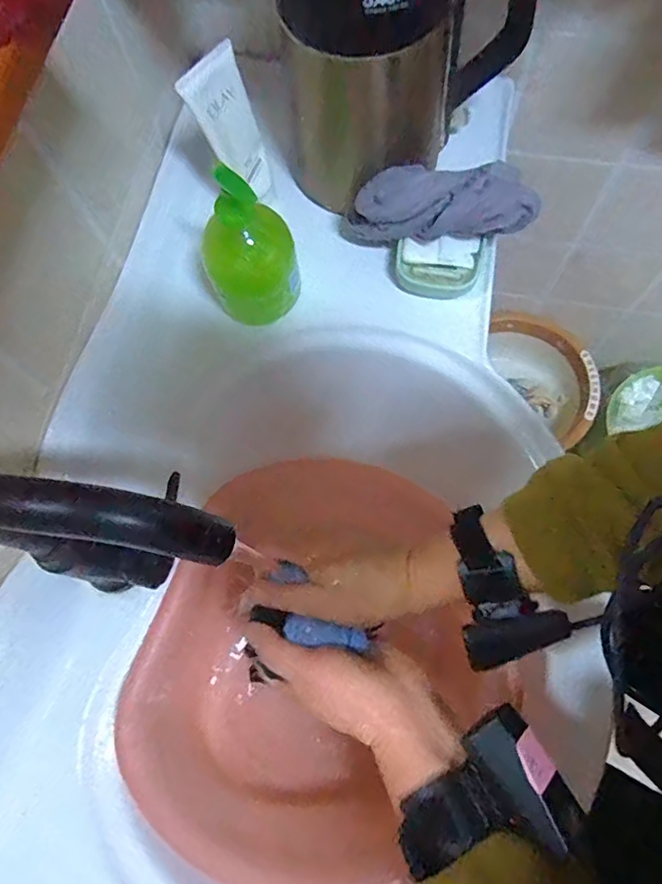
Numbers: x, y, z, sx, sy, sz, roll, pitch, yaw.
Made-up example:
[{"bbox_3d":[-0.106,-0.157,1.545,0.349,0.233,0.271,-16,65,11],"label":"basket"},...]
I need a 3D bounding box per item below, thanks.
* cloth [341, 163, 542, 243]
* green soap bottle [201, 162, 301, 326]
[{"bbox_3d":[0.100,-0.221,0.501,0.168,0.051,0.060,4,71,3],"label":"cloth"},{"bbox_3d":[-0.072,-0.170,0.474,0.077,0.142,0.069,-11,71,-2],"label":"green soap bottle"}]

